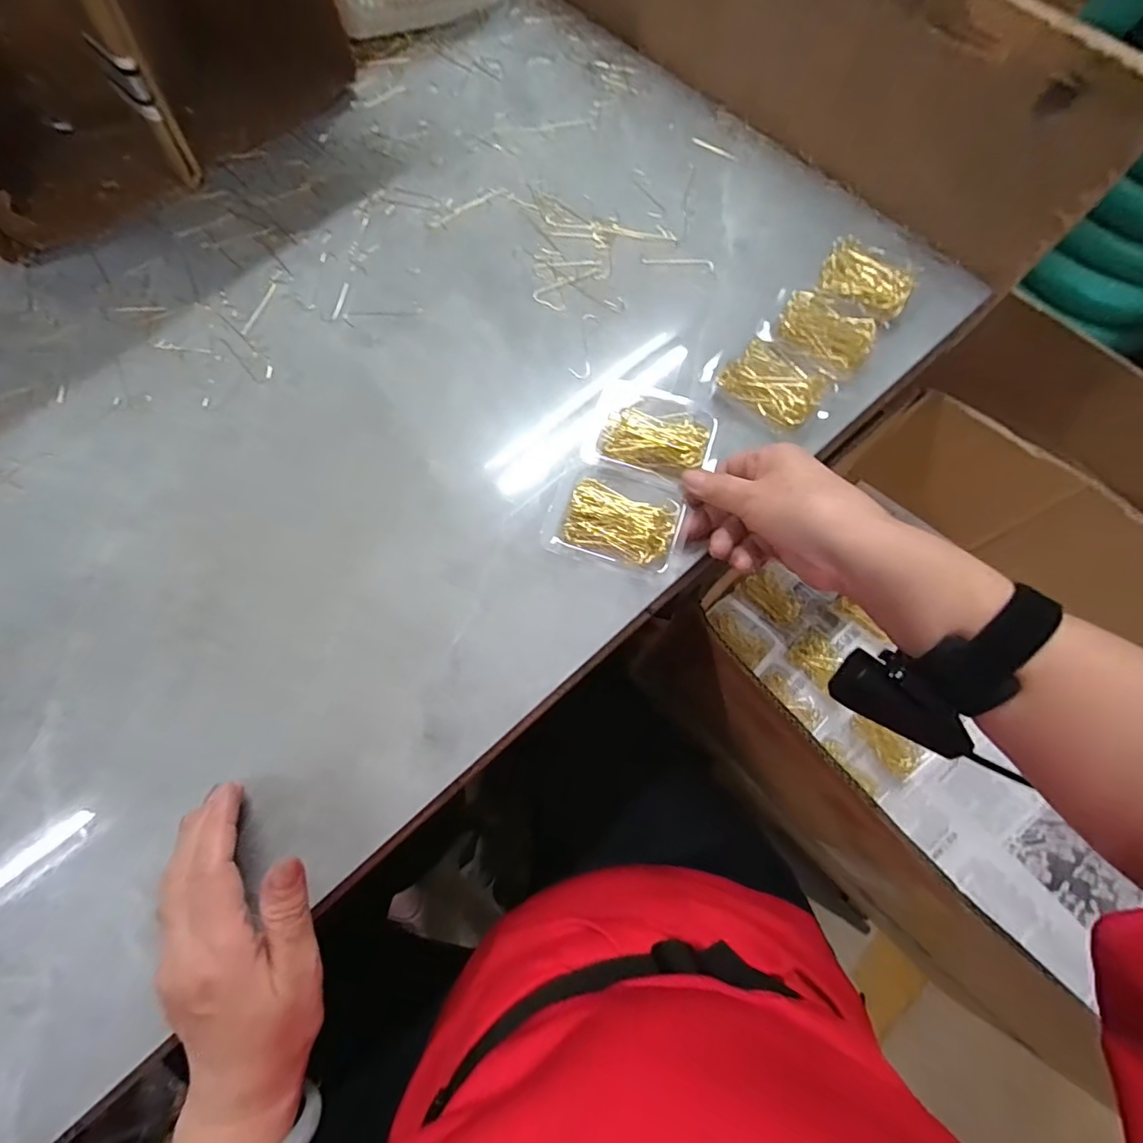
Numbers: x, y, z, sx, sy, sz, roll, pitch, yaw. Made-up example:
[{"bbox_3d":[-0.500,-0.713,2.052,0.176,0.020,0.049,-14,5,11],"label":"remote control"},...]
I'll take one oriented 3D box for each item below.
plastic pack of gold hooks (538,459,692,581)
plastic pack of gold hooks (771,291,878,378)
[{"bbox_3d":[0.031,-0.036,0.355,0.092,0.017,0.070,16,72,5],"label":"plastic pack of gold hooks"},{"bbox_3d":[0.195,-0.182,0.398,0.072,0.025,0.052,36,75,11],"label":"plastic pack of gold hooks"}]

